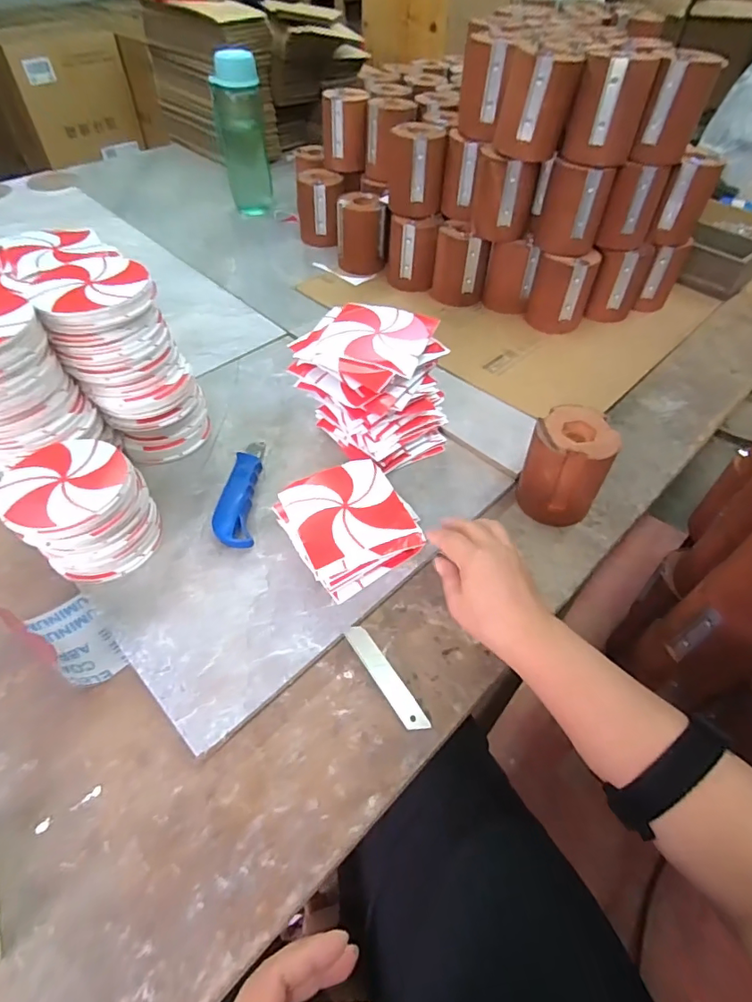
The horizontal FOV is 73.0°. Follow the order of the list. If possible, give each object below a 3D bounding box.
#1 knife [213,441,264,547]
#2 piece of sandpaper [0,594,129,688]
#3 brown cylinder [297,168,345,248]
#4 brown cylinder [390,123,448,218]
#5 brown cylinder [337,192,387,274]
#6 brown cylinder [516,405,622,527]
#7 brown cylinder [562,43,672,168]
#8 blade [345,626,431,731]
[{"bbox_3d":[-0.142,-0.014,0.530,0.038,0.024,0.153,-2,51,-4],"label":"knife"},{"bbox_3d":[-0.268,0.120,0.444,0.106,0.024,0.057,37,59,25],"label":"piece of sandpaper"},{"bbox_3d":[-0.095,-0.506,0.886,0.079,0.104,0.076,-5,51,-6],"label":"brown cylinder"},{"bbox_3d":[0.058,-0.481,0.741,0.080,0.098,0.076,3,51,0],"label":"brown cylinder"},{"bbox_3d":[-0.024,-0.433,0.829,0.077,0.099,0.065,-3,51,-5],"label":"brown cylinder"},{"bbox_3d":[0.192,-0.035,0.517,0.077,0.097,0.070,21,53,14],"label":"brown cylinder"},{"bbox_3d":[0.284,-0.474,0.611,0.077,0.099,0.090,23,54,16],"label":"brown cylinder"},{"bbox_3d":[0.008,0.147,0.424,0.018,0.004,0.098,-30,66,-18],"label":"blade"}]

